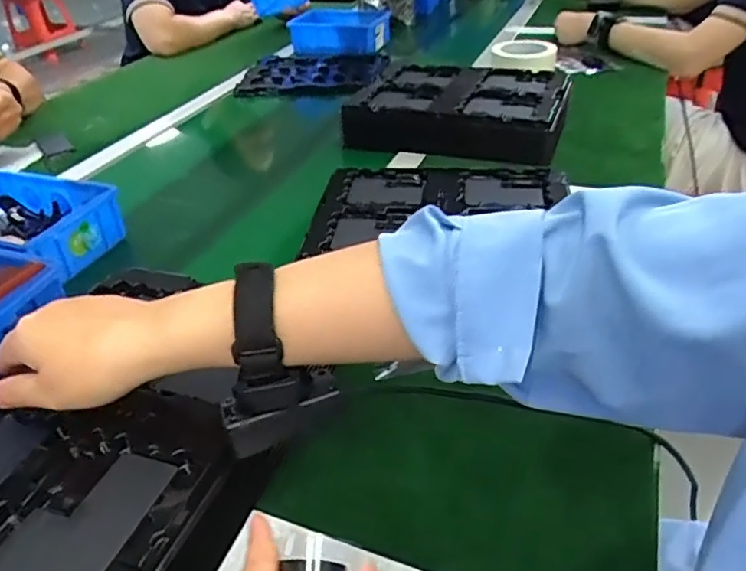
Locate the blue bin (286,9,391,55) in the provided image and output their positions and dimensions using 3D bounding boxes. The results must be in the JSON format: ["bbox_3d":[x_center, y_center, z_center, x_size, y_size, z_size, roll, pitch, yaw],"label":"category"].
[{"bbox_3d":[-0.068,-0.561,1.299,0.203,0.072,0.123,12,39,22],"label":"blue bin"}]

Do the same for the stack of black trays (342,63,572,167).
[{"bbox_3d":[0.136,-0.267,0.873,0.300,0.061,0.234,12,39,22],"label":"stack of black trays"}]

